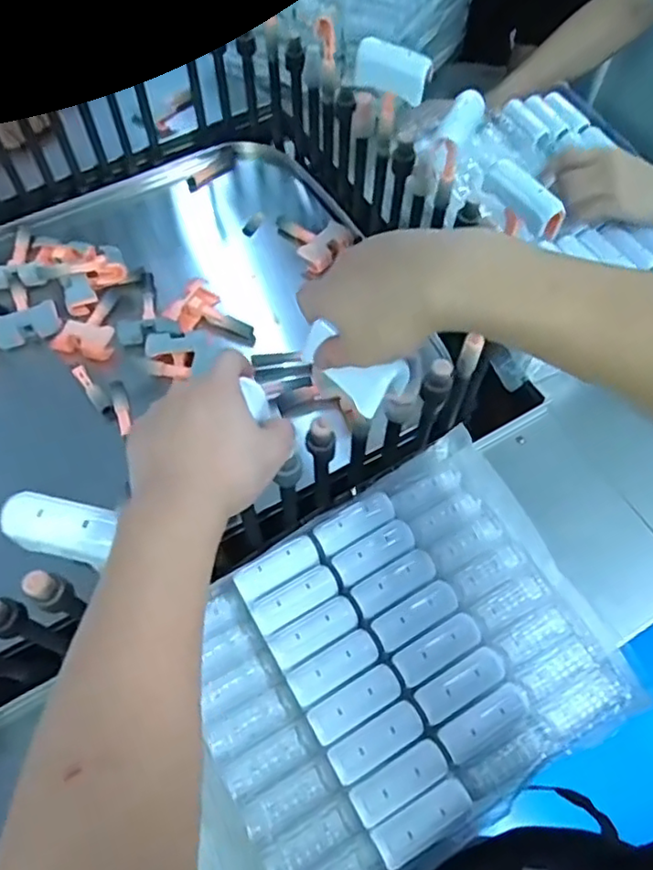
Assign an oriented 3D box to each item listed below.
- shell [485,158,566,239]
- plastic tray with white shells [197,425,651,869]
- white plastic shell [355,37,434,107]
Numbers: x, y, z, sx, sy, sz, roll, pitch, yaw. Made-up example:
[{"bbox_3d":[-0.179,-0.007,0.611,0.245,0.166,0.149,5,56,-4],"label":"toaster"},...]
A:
[{"bbox_3d":[0.170,-0.205,0.533,0.021,0.029,0.079,-29,65,-17],"label":"shell"},{"bbox_3d":[0.049,0.190,0.518,0.370,0.034,0.270,-27,65,-16],"label":"plastic tray with white shells"},{"bbox_3d":[0.068,-0.373,0.634,0.076,0.038,0.025,27,63,13],"label":"white plastic shell"}]

